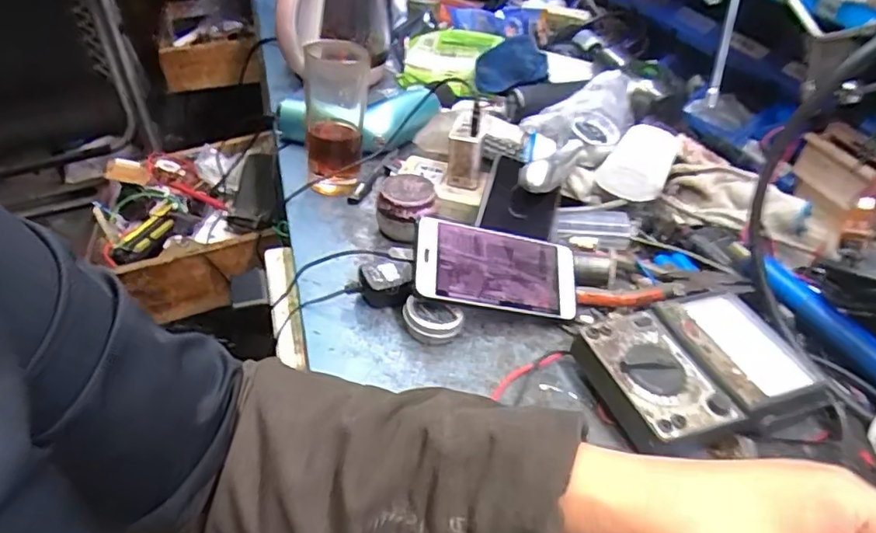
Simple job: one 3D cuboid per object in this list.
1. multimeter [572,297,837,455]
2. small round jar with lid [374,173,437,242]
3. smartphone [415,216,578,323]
[{"bbox_3d":[0.204,0.083,0.452,0.185,0.043,0.120,-9,41,-22],"label":"multimeter"},{"bbox_3d":[-0.032,-0.059,0.583,0.055,0.045,0.057,2,39,-2],"label":"small round jar with lid"},{"bbox_3d":[0.055,0.003,0.509,0.158,0.009,0.076,12,67,-19],"label":"smartphone"}]

